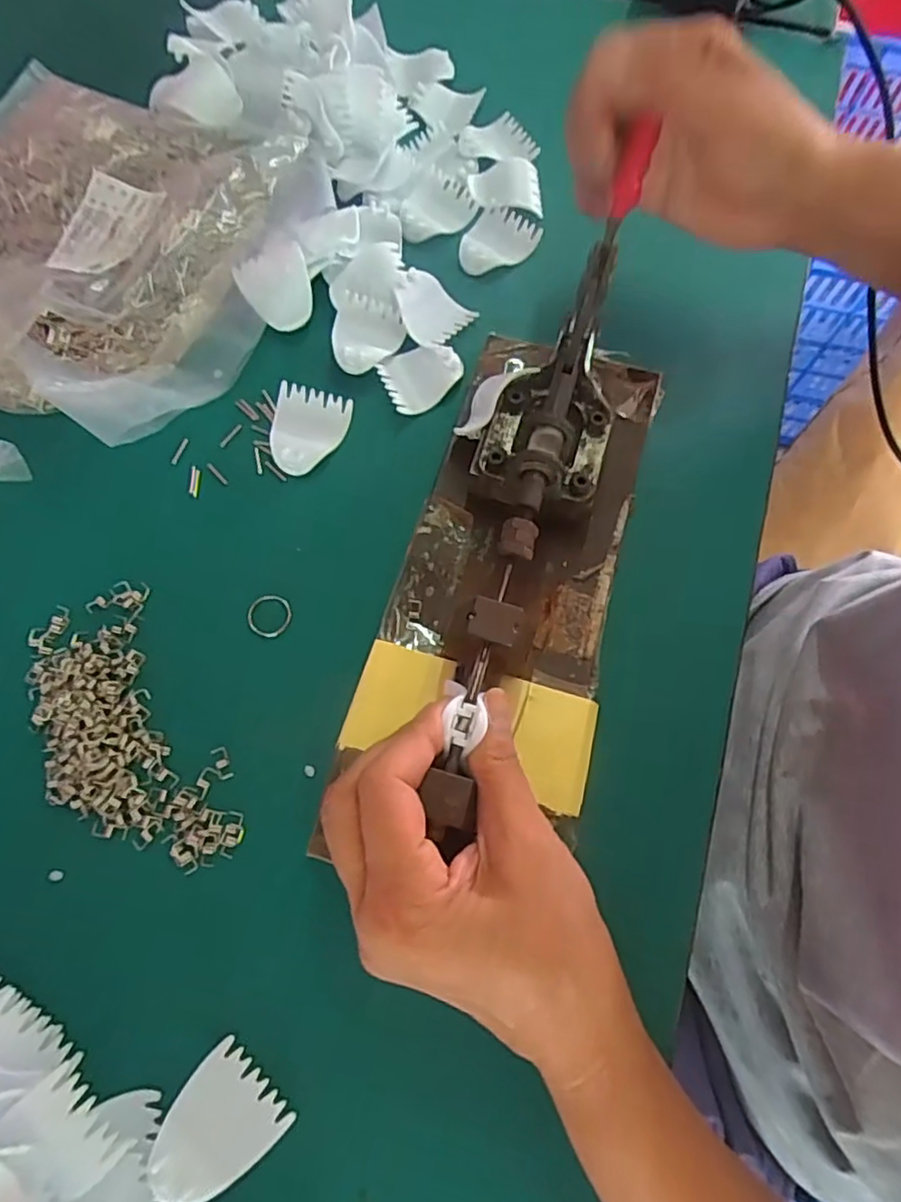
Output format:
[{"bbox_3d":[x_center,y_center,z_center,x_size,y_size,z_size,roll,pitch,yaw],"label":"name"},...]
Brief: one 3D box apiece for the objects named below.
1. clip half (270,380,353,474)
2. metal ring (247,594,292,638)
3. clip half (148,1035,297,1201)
[{"bbox_3d":[-0.075,-0.089,0.341,0.039,0.008,0.046,12,72,3],"label":"clip half"},{"bbox_3d":[-0.088,0.006,0.316,0.020,0.004,0.021,0,72,-1],"label":"metal ring"},{"bbox_3d":[-0.088,0.197,0.242,0.038,0.015,0.042,42,76,11],"label":"clip half"}]

